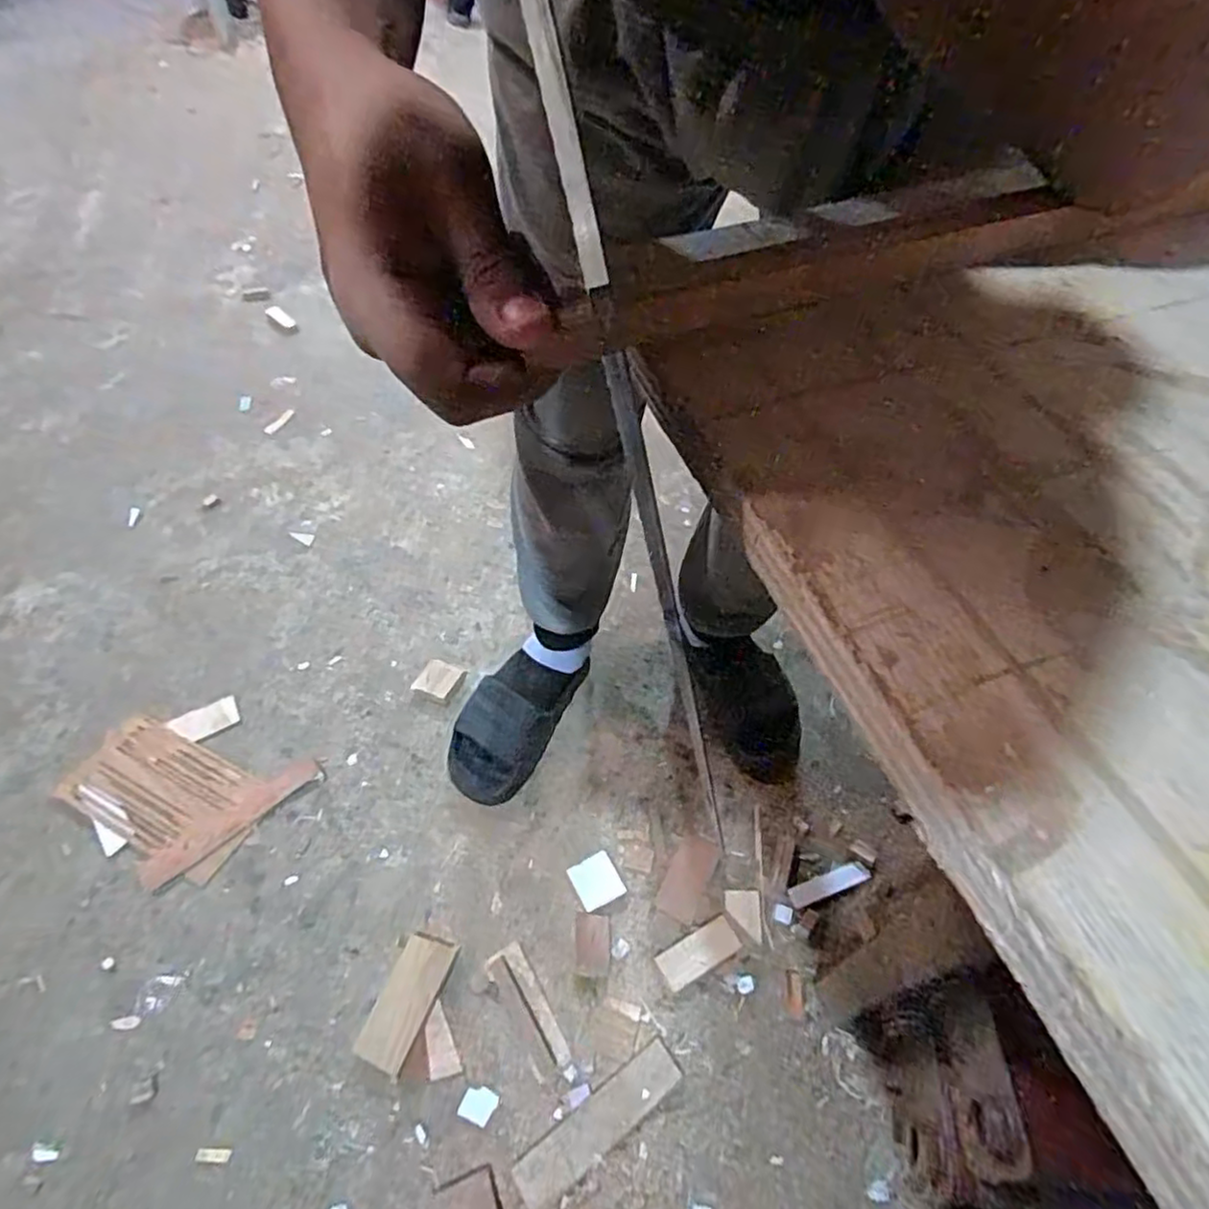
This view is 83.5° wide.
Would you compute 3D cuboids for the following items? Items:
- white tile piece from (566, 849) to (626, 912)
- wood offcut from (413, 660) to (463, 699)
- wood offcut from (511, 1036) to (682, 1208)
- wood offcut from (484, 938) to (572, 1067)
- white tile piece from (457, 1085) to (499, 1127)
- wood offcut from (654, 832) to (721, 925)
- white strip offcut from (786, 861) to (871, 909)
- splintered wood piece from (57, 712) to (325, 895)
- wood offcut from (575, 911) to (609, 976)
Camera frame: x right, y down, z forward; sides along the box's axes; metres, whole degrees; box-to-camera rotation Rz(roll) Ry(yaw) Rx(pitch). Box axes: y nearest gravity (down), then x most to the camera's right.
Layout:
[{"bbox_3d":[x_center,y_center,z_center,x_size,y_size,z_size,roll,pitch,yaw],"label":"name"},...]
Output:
[{"bbox_3d":[-0.010,0.322,0.790,0.052,0.013,0.054,-24,58,-16],"label":"white tile piece"},{"bbox_3d":[-0.233,0.104,0.944,0.055,0.023,0.050,19,57,13],"label":"wood offcut"},{"bbox_3d":[-0.006,0.498,0.654,0.177,0.021,0.044,-30,60,-19],"label":"wood offcut"},{"bbox_3d":[-0.082,0.428,0.721,0.038,0.004,0.124,-27,59,-17],"label":"wood offcut"},{"bbox_3d":[-0.125,0.495,0.672,0.033,0.004,0.030,19,57,13],"label":"white tile piece"},{"bbox_3d":[0.099,0.323,0.805,0.047,0.012,0.098,24,58,17],"label":"wood offcut"},{"bbox_3d":[0.264,0.329,0.797,0.098,0.009,0.024,-17,56,-11],"label":"white strip offcut"},{"bbox_3d":[-0.540,0.247,0.848,0.301,0.014,0.177,11,55,8],"label":"splintered wood piece"},{"bbox_3d":[-0.014,0.376,0.754,0.037,0.004,0.062,1,55,2],"label":"wood offcut"}]

